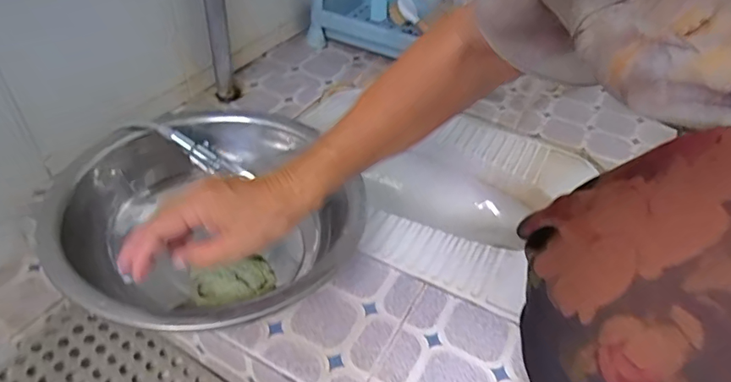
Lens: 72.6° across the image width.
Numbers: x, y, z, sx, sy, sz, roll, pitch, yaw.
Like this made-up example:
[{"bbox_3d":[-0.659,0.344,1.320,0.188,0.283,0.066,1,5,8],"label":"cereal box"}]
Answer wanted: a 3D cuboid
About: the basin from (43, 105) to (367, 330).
[{"bbox_3d":[-0.172,0.037,0.565,0.301,0.119,0.322,2,45,-2],"label":"basin"}]

